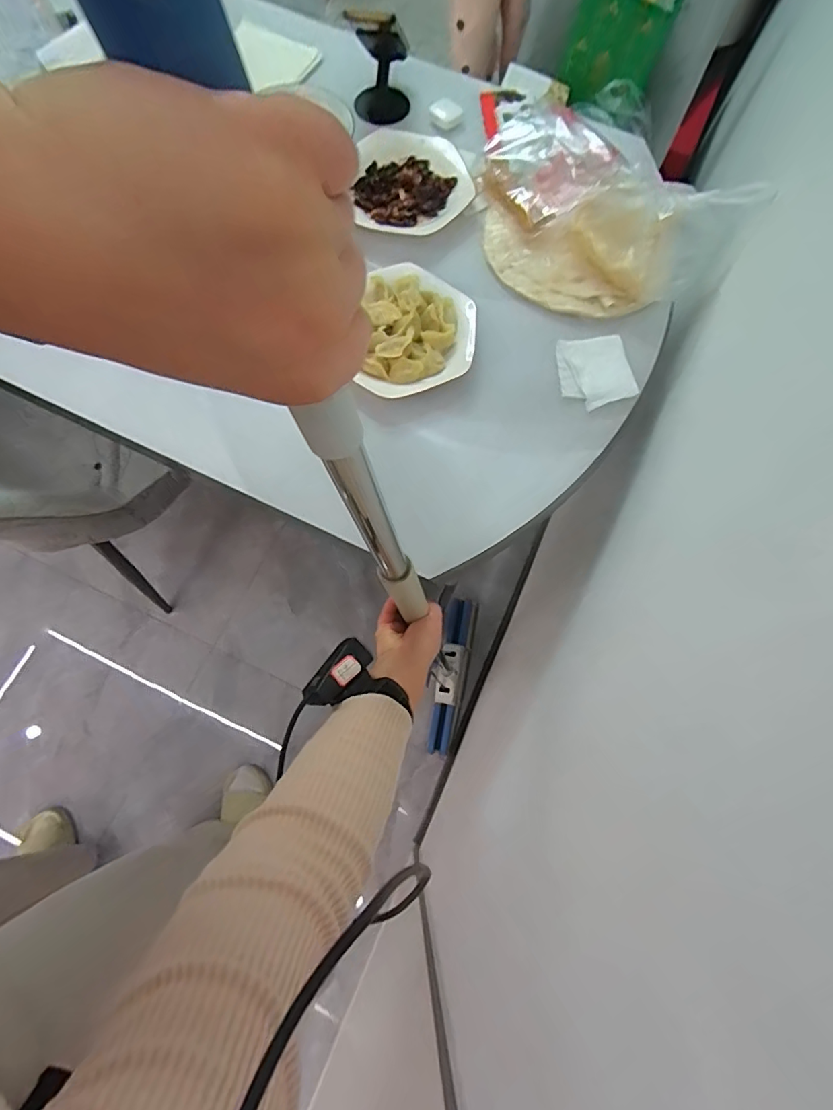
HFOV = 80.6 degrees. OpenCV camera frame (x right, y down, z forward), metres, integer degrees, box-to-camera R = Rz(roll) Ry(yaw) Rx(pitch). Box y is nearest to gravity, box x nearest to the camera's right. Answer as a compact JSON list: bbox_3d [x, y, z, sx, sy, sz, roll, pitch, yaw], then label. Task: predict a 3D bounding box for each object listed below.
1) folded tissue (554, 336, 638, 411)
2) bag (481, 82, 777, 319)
[{"bbox_3d":[0.242,-0.249,0.669,0.093,0.017,0.101,-8,75,-4],"label":"folded tissue"},{"bbox_3d":[0.246,-0.497,0.705,0.278,0.091,0.391,-41,80,-12],"label":"bag"}]

